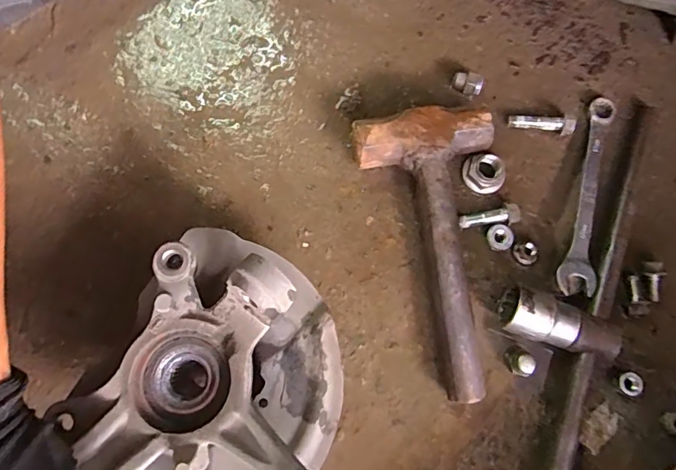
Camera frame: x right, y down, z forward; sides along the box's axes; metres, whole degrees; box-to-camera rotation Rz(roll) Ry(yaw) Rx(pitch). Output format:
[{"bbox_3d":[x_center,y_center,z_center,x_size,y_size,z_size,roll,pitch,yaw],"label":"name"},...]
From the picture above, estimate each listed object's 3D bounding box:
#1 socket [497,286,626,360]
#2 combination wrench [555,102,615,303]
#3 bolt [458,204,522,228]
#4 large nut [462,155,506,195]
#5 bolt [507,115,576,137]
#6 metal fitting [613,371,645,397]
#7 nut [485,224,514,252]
[{"bbox_3d":[0.194,0.078,0.415,0.098,0.037,0.041,18,78,4],"label":"socket"},{"bbox_3d":[0.240,-0.041,0.450,0.034,0.009,0.200,18,72,6],"label":"combination wrench"},{"bbox_3d":[0.143,-0.016,0.451,0.056,0.016,0.017,-9,77,-2],"label":"bolt"},{"bbox_3d":[0.139,-0.058,0.457,0.035,0.023,0.035,0,77,0],"label":"large nut"},{"bbox_3d":[0.200,-0.109,0.470,0.064,0.017,0.013,10,77,3],"label":"bolt"},{"bbox_3d":[0.255,0.130,0.418,0.019,0.013,0.021,6,77,2],"label":"metal fitting"},{"bbox_3d":[0.152,0.003,0.448,0.022,0.011,0.024,0,77,0],"label":"nut"}]

